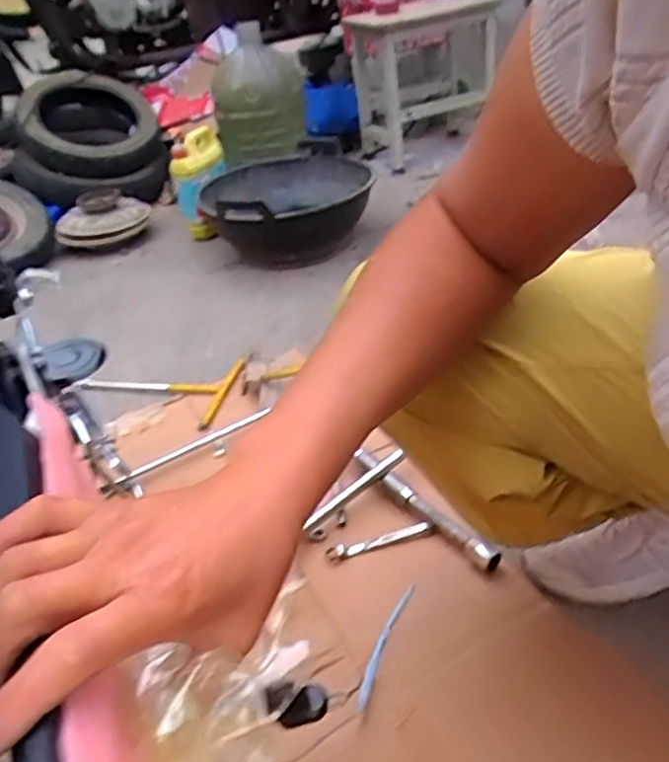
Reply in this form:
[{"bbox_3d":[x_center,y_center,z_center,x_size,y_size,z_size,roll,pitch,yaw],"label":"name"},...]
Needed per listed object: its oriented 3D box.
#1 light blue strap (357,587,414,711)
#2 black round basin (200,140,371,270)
[{"bbox_3d":[0.050,0.258,0.642,0.013,0.004,0.128,21,55,15],"label":"light blue strap"},{"bbox_3d":[-0.094,-0.378,1.410,0.359,0.134,0.383,-7,33,4],"label":"black round basin"}]

